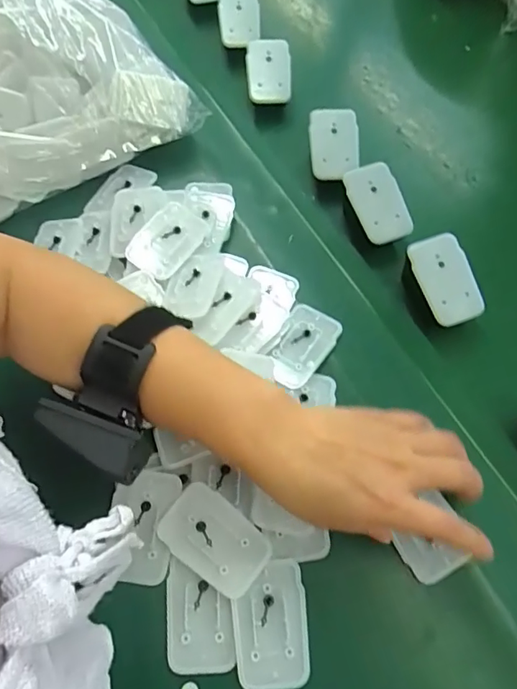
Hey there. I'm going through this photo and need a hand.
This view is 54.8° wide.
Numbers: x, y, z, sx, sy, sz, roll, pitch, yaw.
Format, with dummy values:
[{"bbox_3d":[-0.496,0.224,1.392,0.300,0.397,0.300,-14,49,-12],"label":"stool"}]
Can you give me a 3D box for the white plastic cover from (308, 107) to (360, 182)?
[{"bbox_3d":[0.070,-0.183,0.455,0.044,0.008,0.064,-3,87,-1],"label":"white plastic cover"}]

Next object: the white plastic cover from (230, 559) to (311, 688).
[{"bbox_3d":[0.007,0.172,0.308,0.045,0.008,0.068,-5,64,-1],"label":"white plastic cover"}]

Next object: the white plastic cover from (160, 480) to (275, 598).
[{"bbox_3d":[-0.028,0.127,0.324,0.069,0.010,0.045,35,70,17],"label":"white plastic cover"}]

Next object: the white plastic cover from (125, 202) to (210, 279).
[{"bbox_3d":[-0.077,-0.090,0.420,0.048,0.006,0.071,28,68,14],"label":"white plastic cover"}]

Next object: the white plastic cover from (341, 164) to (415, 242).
[{"bbox_3d":[0.101,-0.120,0.421,0.041,0.009,0.068,-22,85,-8],"label":"white plastic cover"}]

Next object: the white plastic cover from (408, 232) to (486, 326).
[{"bbox_3d":[0.146,-0.050,0.387,0.041,0.006,0.069,-20,85,1],"label":"white plastic cover"}]

